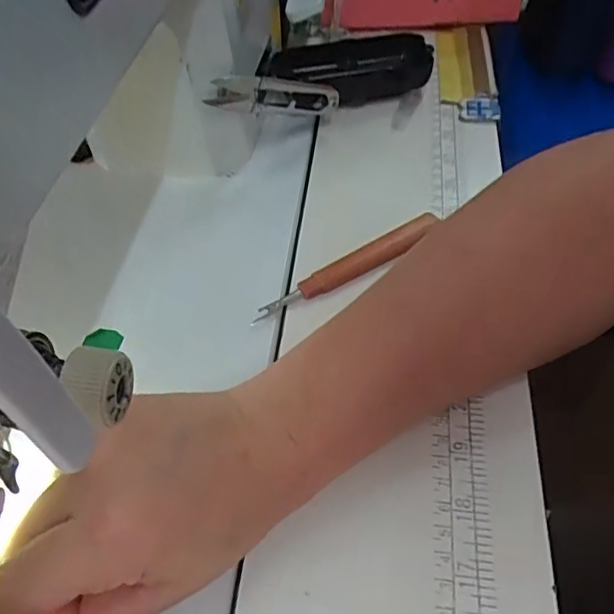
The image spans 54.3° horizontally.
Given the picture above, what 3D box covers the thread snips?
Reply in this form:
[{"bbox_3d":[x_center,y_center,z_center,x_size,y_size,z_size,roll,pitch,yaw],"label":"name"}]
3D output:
[{"bbox_3d":[-0.020,-0.131,0.373,0.101,0.024,0.014,-14,45,-42],"label":"thread snips"}]

